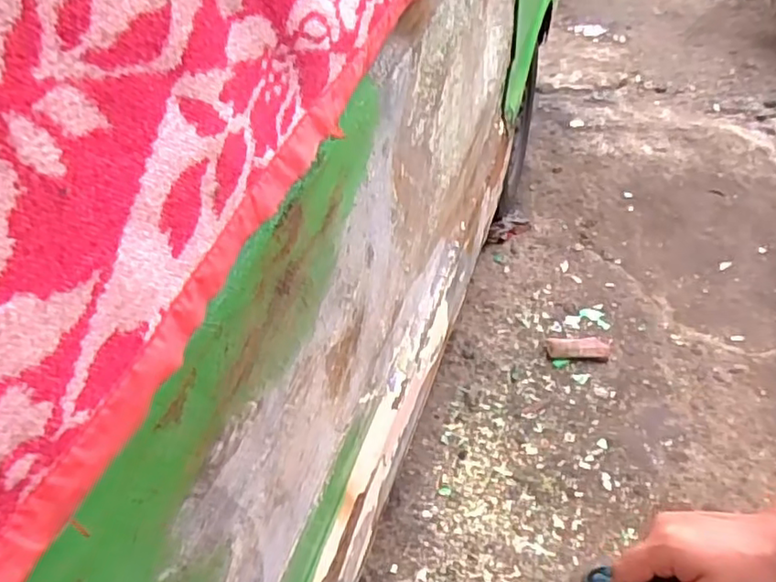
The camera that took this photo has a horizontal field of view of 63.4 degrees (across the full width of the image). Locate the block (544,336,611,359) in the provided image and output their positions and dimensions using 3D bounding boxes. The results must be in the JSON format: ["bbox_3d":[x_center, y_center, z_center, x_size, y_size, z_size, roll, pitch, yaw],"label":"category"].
[{"bbox_3d":[0.457,0.136,1.518,0.146,0.015,0.054,0,52,8],"label":"block"}]

